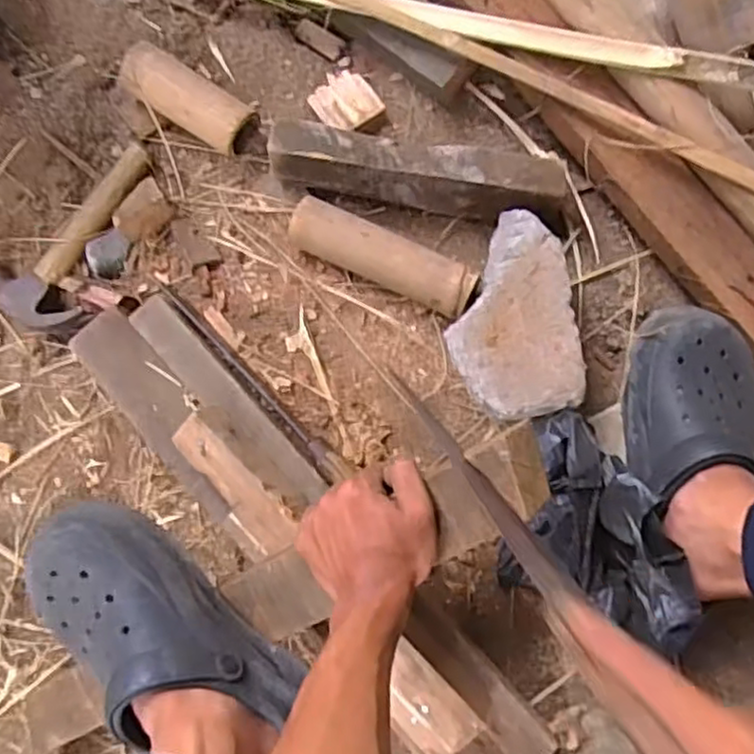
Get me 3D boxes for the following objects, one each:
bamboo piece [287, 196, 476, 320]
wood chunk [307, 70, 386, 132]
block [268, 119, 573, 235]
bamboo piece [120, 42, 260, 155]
[{"bbox_3d":[0.006,-0.112,0.671,0.177,0.053,0.050,26,85,5],"label":"bamboo piece"},{"bbox_3d":[-0.030,-0.272,0.713,0.059,0.023,0.062,-38,82,-2],"label":"wood chunk"},{"bbox_3d":[0.044,-0.195,0.676,0.284,0.067,0.061,11,84,5],"label":"block"},{"bbox_3d":[-0.187,-0.273,0.705,0.134,0.053,0.052,34,86,7],"label":"bamboo piece"}]

